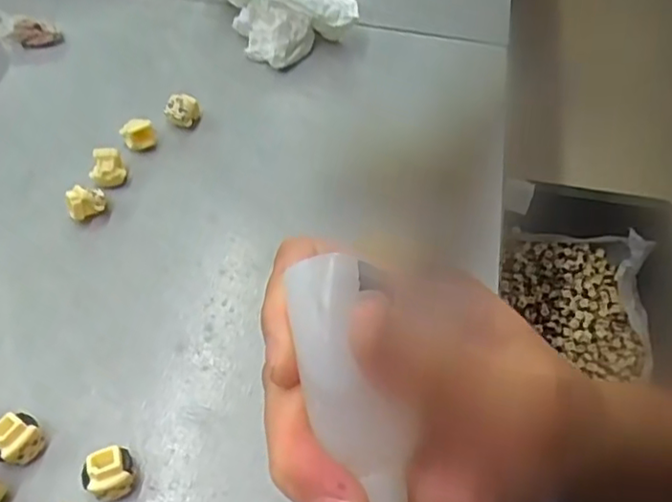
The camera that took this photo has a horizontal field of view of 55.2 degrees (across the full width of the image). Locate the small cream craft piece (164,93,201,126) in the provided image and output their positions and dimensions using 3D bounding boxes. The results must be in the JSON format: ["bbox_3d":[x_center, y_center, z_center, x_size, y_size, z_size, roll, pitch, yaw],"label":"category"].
[{"bbox_3d":[-0.075,-0.068,0.311,0.014,0.012,0.013,18,58,8],"label":"small cream craft piece"}]

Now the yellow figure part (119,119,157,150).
[{"bbox_3d":[-0.092,-0.054,0.302,0.014,0.013,0.013,1,58,-2],"label":"yellow figure part"}]

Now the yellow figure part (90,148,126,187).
[{"bbox_3d":[-0.103,-0.037,0.289,0.014,0.015,0.013,1,58,-2],"label":"yellow figure part"}]

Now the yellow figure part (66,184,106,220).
[{"bbox_3d":[-0.108,-0.021,0.278,0.016,0.015,0.010,-17,60,-13],"label":"yellow figure part"}]

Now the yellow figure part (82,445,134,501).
[{"bbox_3d":[-0.077,0.075,0.217,0.016,0.013,0.016,5,64,-10],"label":"yellow figure part"}]

